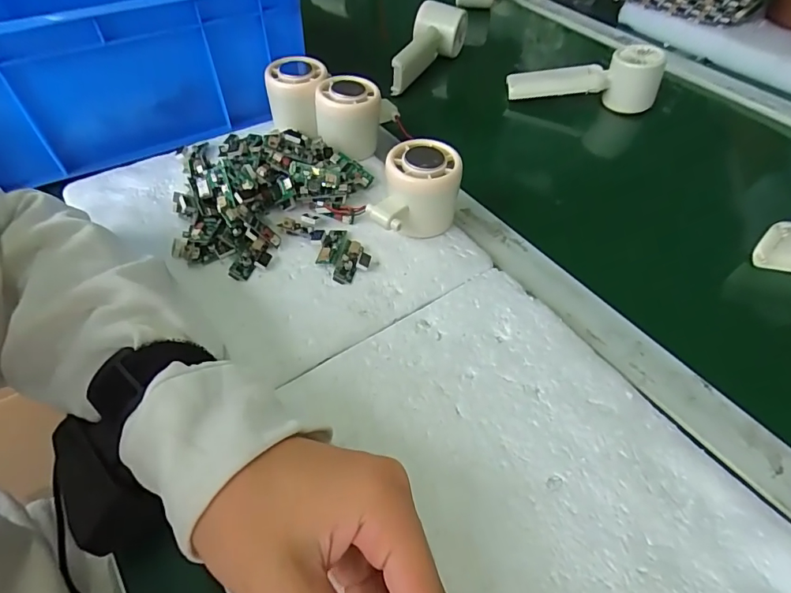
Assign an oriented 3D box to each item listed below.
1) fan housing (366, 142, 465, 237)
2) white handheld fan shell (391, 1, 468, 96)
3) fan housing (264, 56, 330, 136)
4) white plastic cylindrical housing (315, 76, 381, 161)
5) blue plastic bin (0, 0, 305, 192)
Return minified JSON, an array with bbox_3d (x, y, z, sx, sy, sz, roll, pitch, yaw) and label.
[{"bbox_3d":[0.017,-0.075,0.354,0.058,0.056,0.064,12,51,6],"label":"fan housing"},{"bbox_3d":[0.040,-0.296,0.559,0.056,0.054,0.143,15,52,11],"label":"white handheld fan shell"},{"bbox_3d":[-0.091,-0.184,0.438,0.054,0.058,0.051,6,51,2],"label":"fan housing"},{"bbox_3d":[-0.042,-0.158,0.418,0.056,0.055,0.051,6,51,1],"label":"white plastic cylindrical housing"},{"bbox_3d":[-0.285,-0.258,0.444,0.327,0.124,0.258,-22,56,-20],"label":"blue plastic bin"}]

